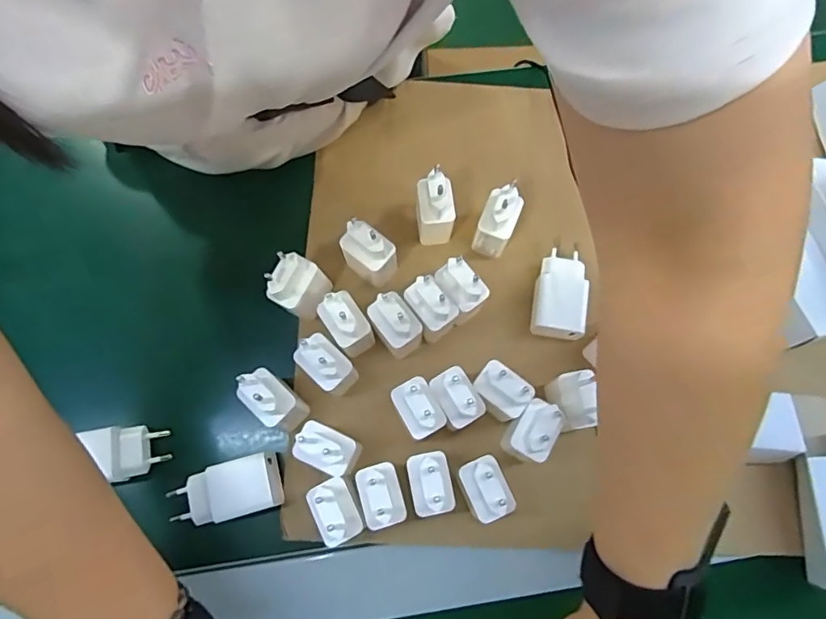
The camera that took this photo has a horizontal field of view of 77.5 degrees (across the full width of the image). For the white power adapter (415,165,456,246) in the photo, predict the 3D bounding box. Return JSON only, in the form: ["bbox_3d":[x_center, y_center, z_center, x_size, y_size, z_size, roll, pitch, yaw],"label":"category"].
[{"bbox_3d":[0.018,-0.084,0.412,0.026,0.070,0.039,-7,74,-2],"label":"white power adapter"}]

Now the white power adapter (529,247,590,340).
[{"bbox_3d":[0.120,-0.013,0.420,0.040,0.028,0.071,10,74,3],"label":"white power adapter"}]

